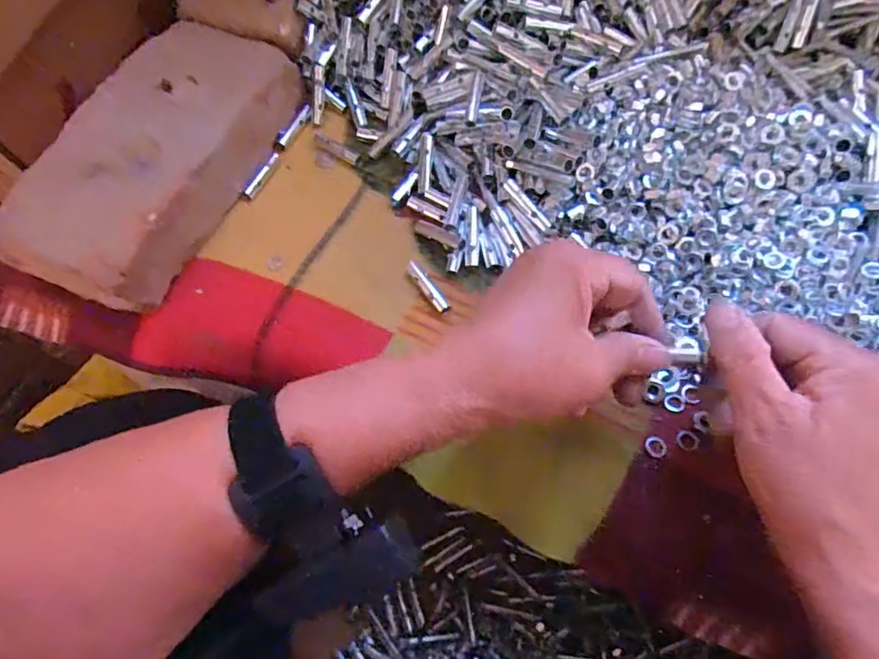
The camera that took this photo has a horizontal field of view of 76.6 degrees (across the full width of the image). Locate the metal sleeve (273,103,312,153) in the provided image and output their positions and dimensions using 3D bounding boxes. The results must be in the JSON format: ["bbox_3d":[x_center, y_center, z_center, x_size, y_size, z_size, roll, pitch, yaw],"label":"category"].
[{"bbox_3d":[-0.118,-0.164,0.451,0.011,0.007,0.052,21,69,12],"label":"metal sleeve"}]

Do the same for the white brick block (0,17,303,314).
[{"bbox_3d":[-0.205,-0.125,0.410,0.115,0.054,0.225,17,68,11],"label":"white brick block"}]

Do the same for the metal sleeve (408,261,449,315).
[{"bbox_3d":[-0.008,-0.028,0.384,0.008,0.007,0.046,-33,68,-11],"label":"metal sleeve"}]

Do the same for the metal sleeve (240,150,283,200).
[{"bbox_3d":[-0.137,-0.121,0.431,0.007,0.009,0.049,20,69,12],"label":"metal sleeve"}]

